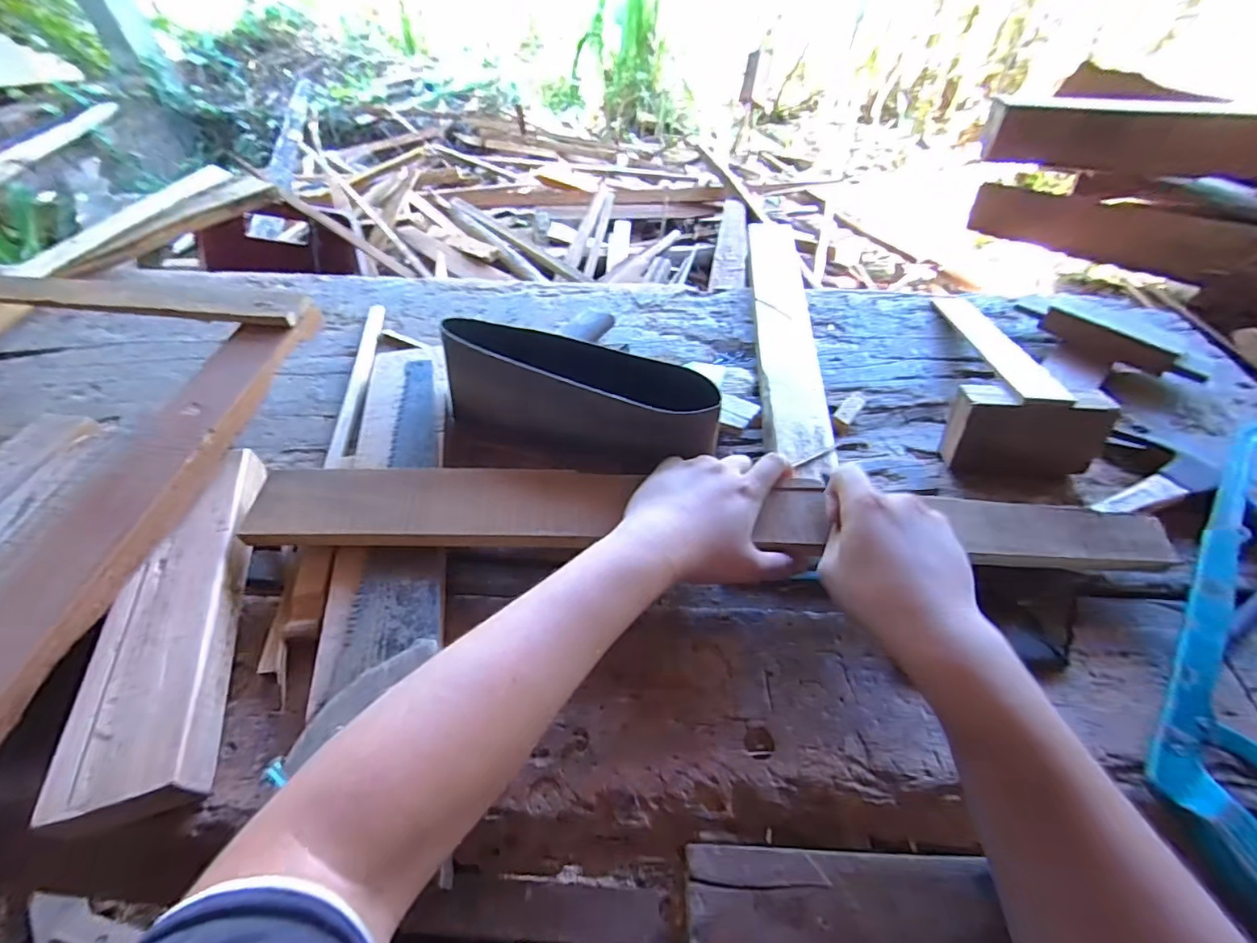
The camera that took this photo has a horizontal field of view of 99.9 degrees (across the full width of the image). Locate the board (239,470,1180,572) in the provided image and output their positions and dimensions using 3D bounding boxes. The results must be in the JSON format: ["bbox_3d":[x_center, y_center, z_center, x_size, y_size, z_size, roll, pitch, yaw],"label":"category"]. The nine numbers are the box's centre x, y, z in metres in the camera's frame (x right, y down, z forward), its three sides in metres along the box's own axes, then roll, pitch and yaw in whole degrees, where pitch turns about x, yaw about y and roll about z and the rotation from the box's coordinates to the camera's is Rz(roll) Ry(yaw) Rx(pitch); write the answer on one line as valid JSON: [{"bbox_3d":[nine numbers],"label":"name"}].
[{"bbox_3d":[0.049,0.036,0.417,0.706,0.032,0.064,2,51,1],"label":"board"}]

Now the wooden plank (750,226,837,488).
[{"bbox_3d":[0.180,-0.168,0.610,0.064,0.024,0.500,2,50,7],"label":"wooden plank"}]

